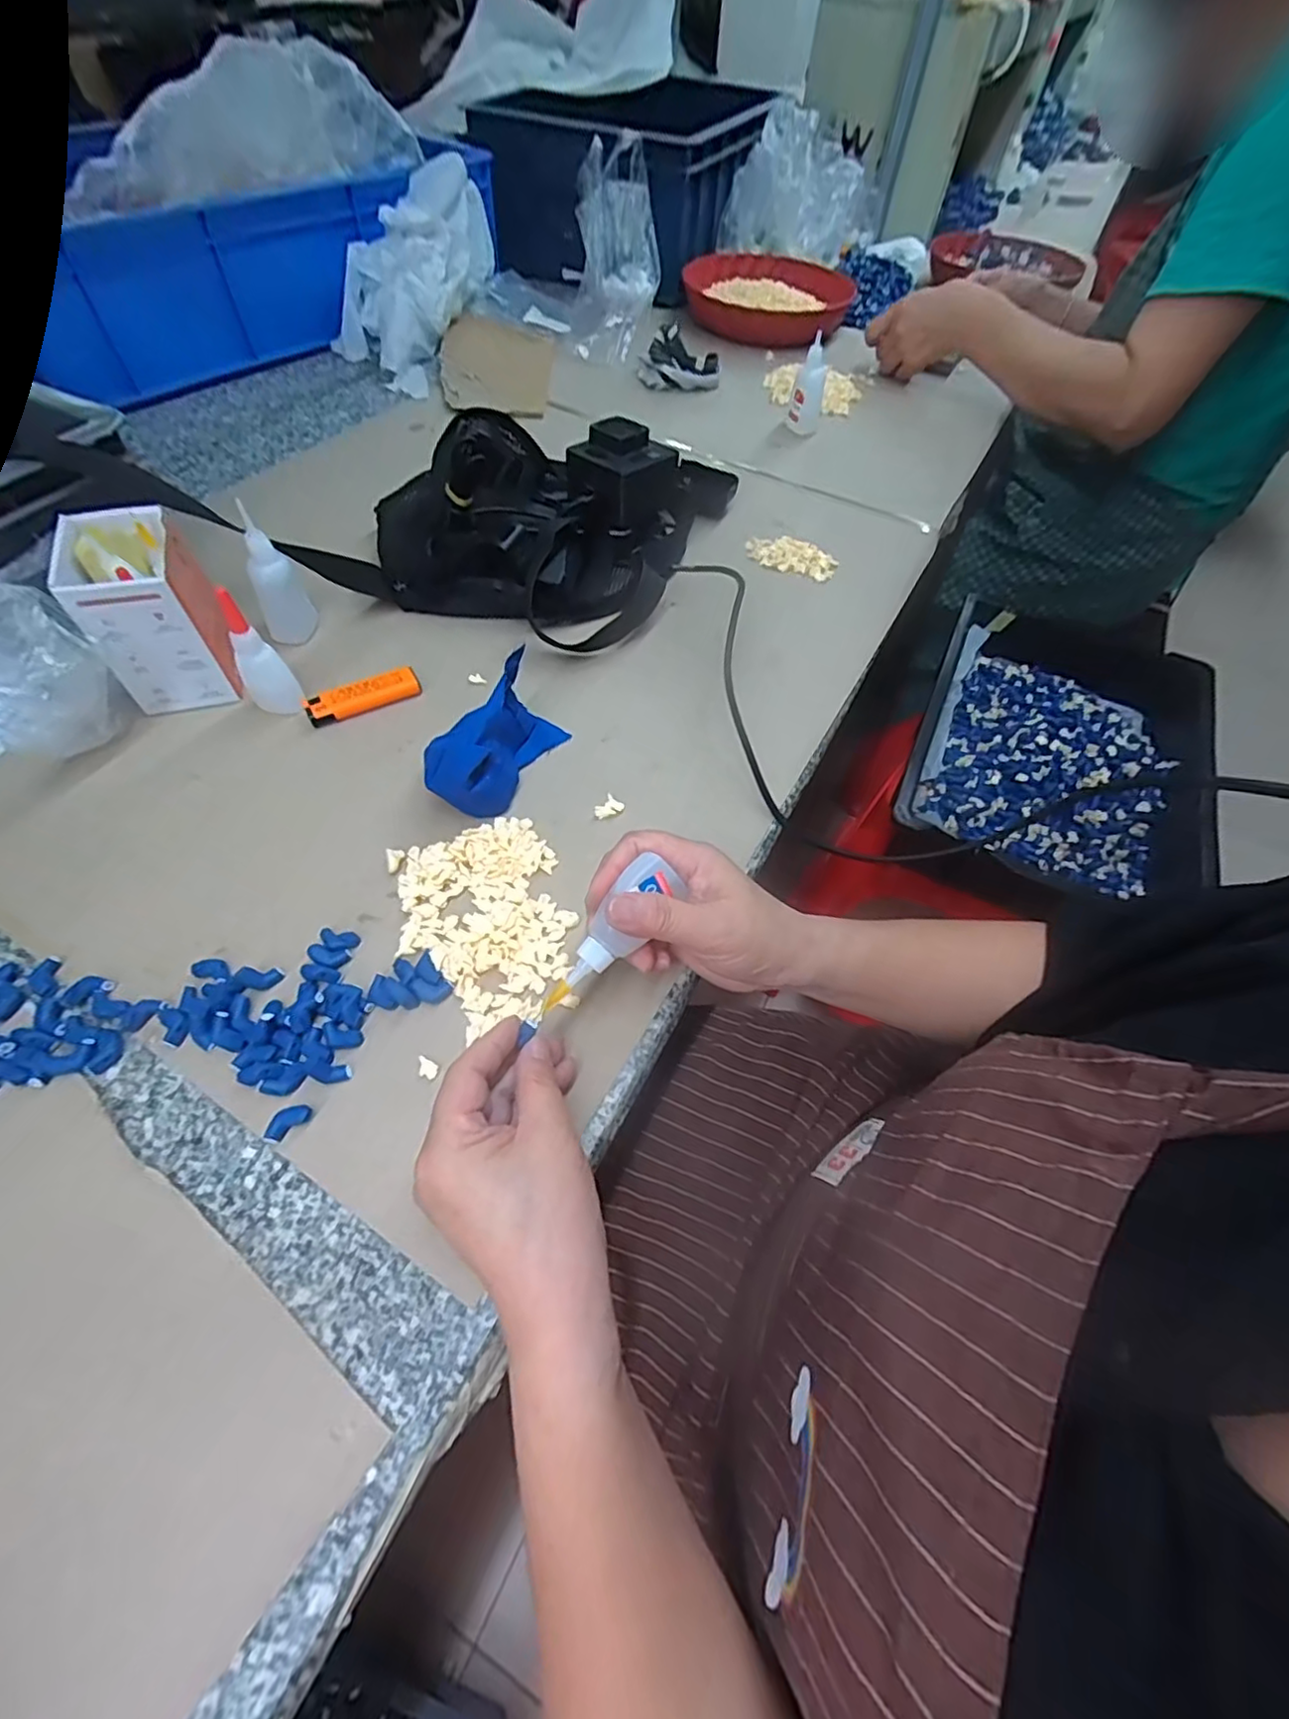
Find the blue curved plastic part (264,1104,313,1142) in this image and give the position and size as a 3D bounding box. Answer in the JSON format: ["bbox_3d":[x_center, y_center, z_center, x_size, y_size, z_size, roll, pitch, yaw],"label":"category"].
[{"bbox_3d":[-0.173,0.127,0.303,0.020,0.010,0.012,-38,66,-23],"label":"blue curved plastic part"}]

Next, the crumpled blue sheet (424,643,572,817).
[{"bbox_3d":[-0.104,-0.086,0.413,0.063,0.058,0.113,24,59,13],"label":"crumpled blue sheet"}]

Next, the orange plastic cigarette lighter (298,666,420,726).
[{"bbox_3d":[-0.207,-0.120,0.459,0.079,0.013,0.023,-26,62,-18],"label":"orange plastic cigarette lighter"}]

